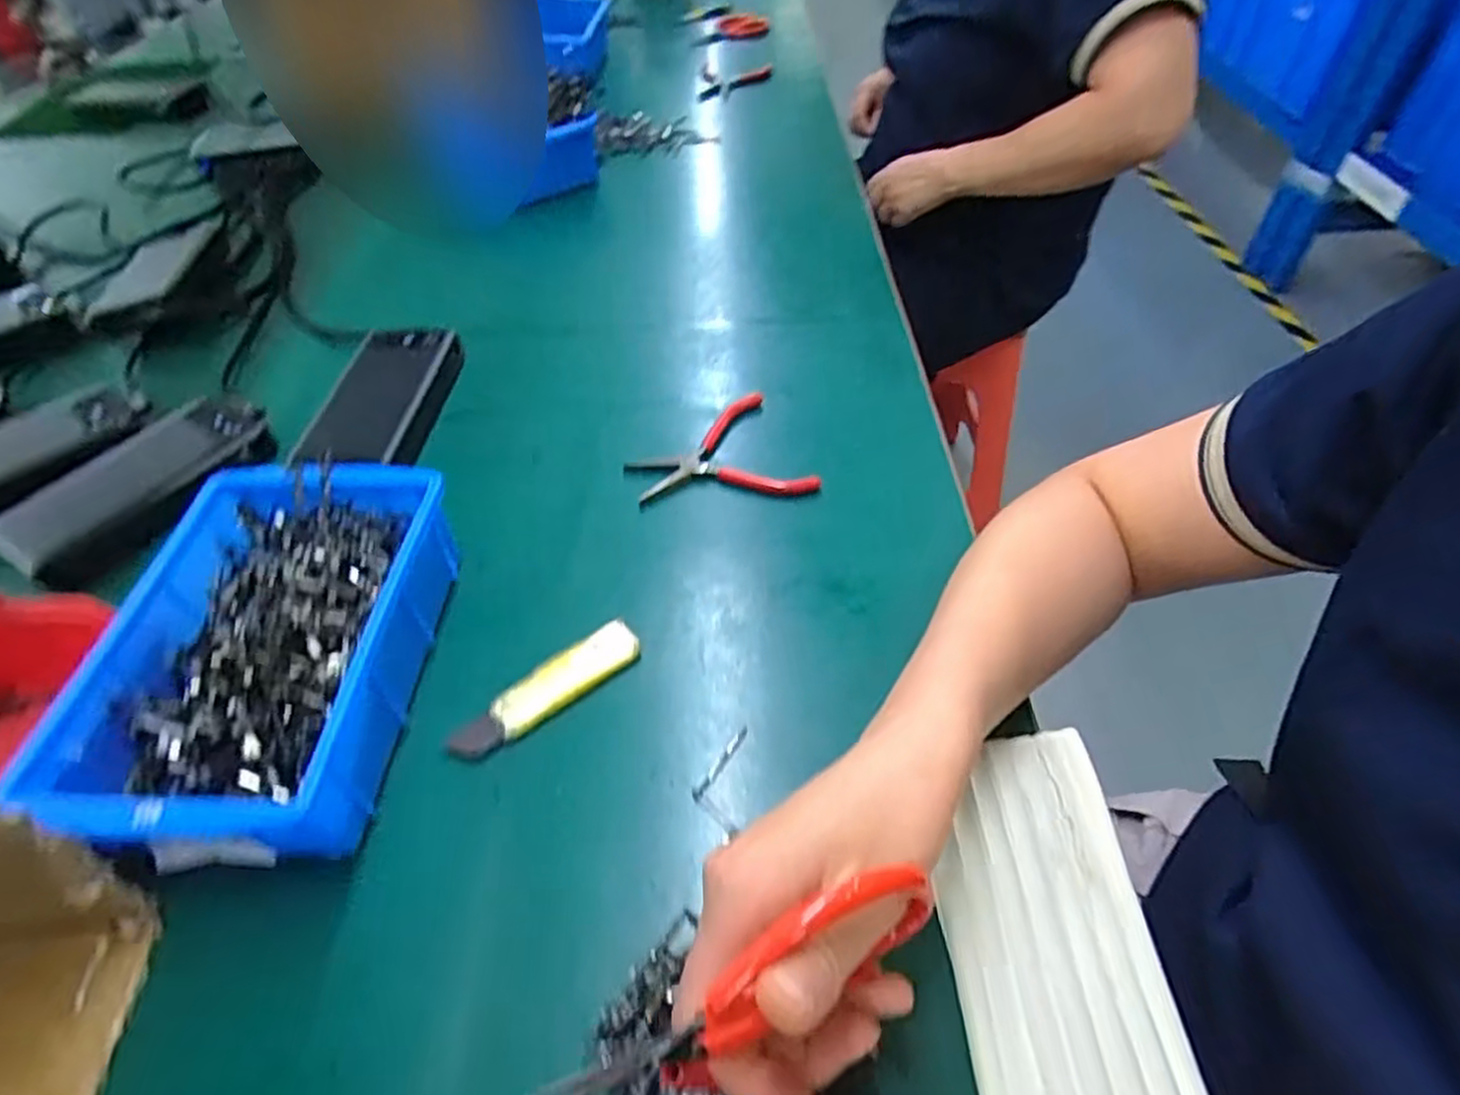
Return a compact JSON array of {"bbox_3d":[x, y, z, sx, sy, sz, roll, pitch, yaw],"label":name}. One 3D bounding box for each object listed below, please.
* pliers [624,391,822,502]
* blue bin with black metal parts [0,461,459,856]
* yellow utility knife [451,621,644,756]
[{"bbox_3d":[-0.010,-0.058,0.512,0.110,0.006,0.102,-19,50,-14],"label":"pliers"},{"bbox_3d":[-0.236,0.051,0.384,0.144,0.065,0.206,3,48,5],"label":"blue bin with black metal parts"},{"bbox_3d":[-0.094,0.074,0.394,0.105,0.006,0.028,-33,55,-24],"label":"yellow utility knife"}]

